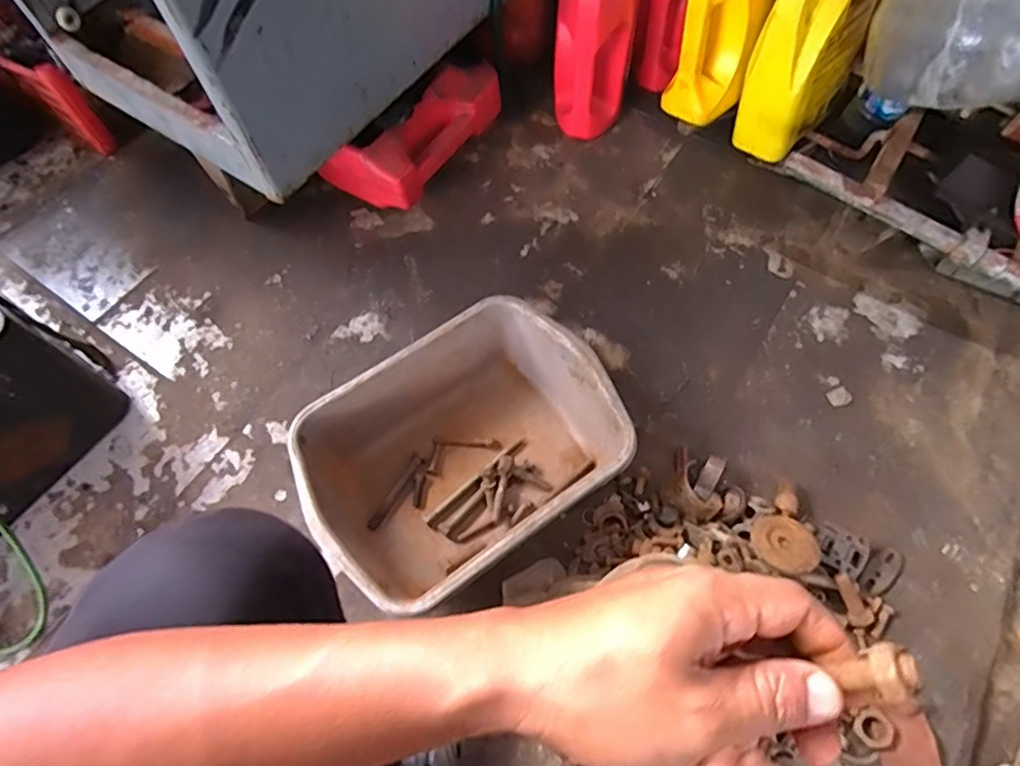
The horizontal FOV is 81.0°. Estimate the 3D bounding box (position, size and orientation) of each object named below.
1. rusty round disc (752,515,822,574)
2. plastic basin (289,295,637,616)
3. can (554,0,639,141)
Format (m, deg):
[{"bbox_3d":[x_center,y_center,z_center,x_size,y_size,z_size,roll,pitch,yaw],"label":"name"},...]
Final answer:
[{"bbox_3d":[0.302,0.175,0.653,0.067,0.005,0.068,-2,48,3],"label":"rusty round disc"},{"bbox_3d":[-0.052,0.079,0.707,0.335,0.121,0.255,-31,67,-11],"label":"plastic basin"},{"bbox_3d":[0.125,-0.505,0.874,0.102,0.303,0.137,13,66,9],"label":"can"}]

